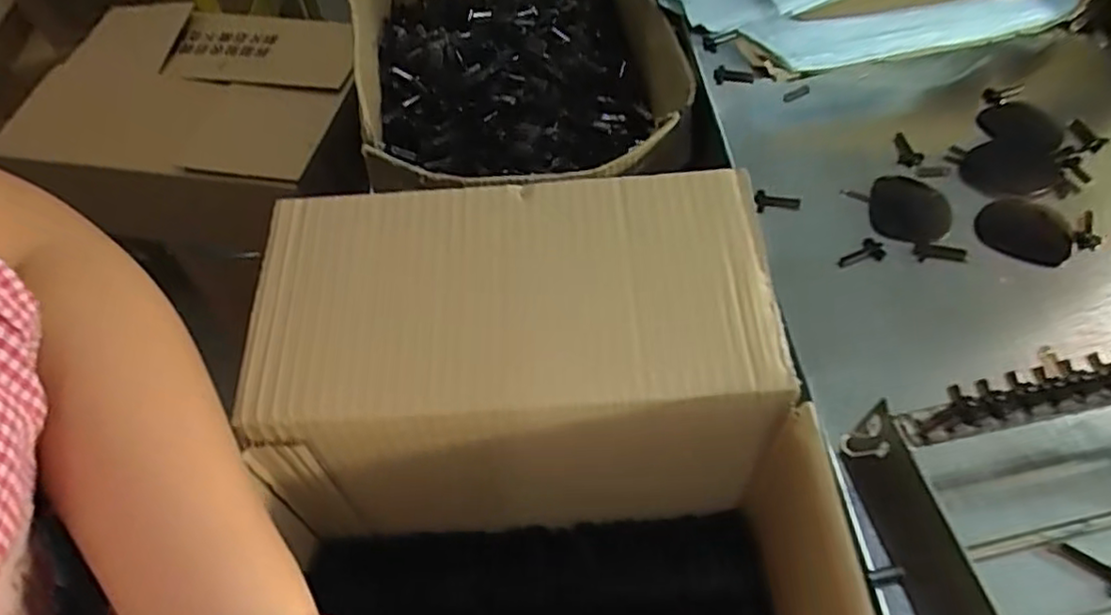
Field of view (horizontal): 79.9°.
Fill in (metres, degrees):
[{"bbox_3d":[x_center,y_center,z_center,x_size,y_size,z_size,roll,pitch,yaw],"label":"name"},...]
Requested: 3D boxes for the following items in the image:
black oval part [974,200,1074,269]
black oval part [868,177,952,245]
[{"bbox_3d":[0.294,-0.050,0.418,0.052,0.007,0.049,17,57,14],"label":"black oval part"},{"bbox_3d":[0.226,-0.062,0.423,0.049,0.011,0.047,27,60,20],"label":"black oval part"}]

